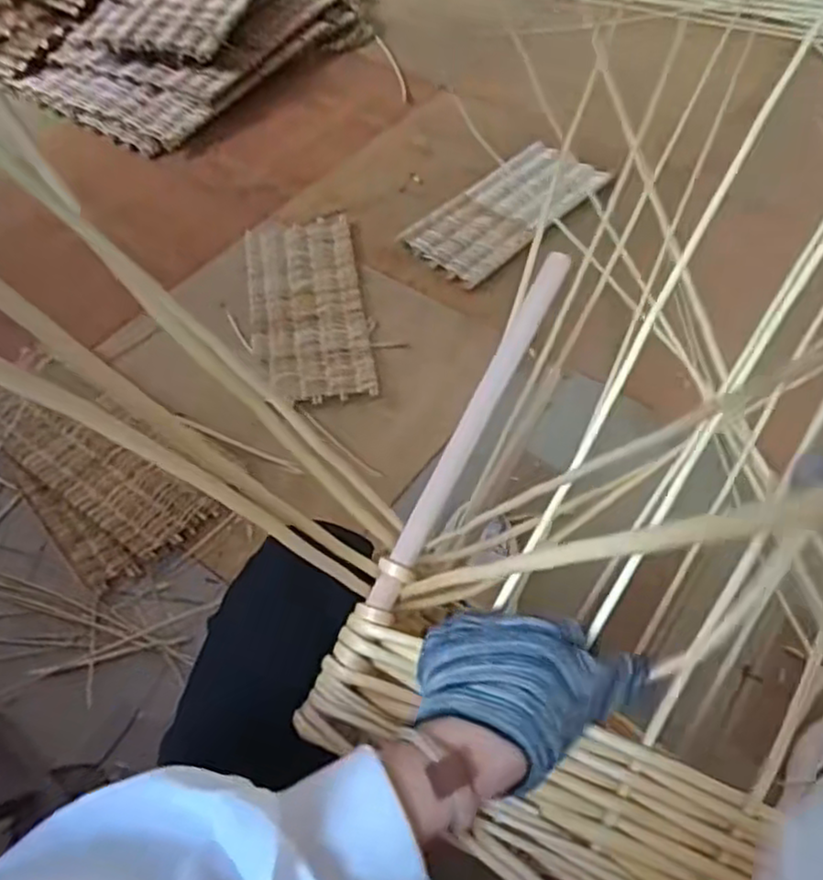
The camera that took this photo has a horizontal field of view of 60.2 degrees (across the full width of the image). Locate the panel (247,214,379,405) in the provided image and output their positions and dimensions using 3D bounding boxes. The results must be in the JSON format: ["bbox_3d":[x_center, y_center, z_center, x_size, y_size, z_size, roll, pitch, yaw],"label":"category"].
[{"bbox_3d":[-0.183,-0.244,1.246,0.192,0.022,0.461,-9,54,-4],"label":"panel"}]

